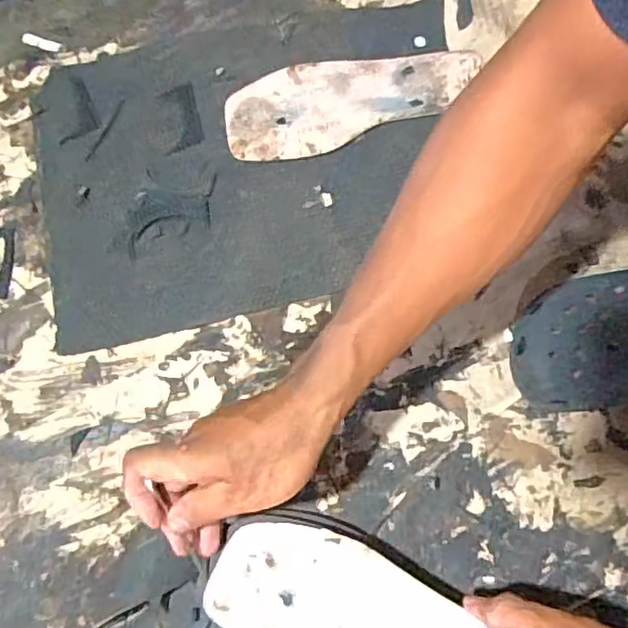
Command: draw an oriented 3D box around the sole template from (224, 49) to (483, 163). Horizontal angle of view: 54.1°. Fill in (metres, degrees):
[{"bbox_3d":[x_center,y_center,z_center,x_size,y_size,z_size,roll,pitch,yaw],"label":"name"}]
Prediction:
[{"bbox_3d":[0.038,-0.204,0.588,0.243,0.006,0.089,-12,81,-6],"label":"sole template"}]

